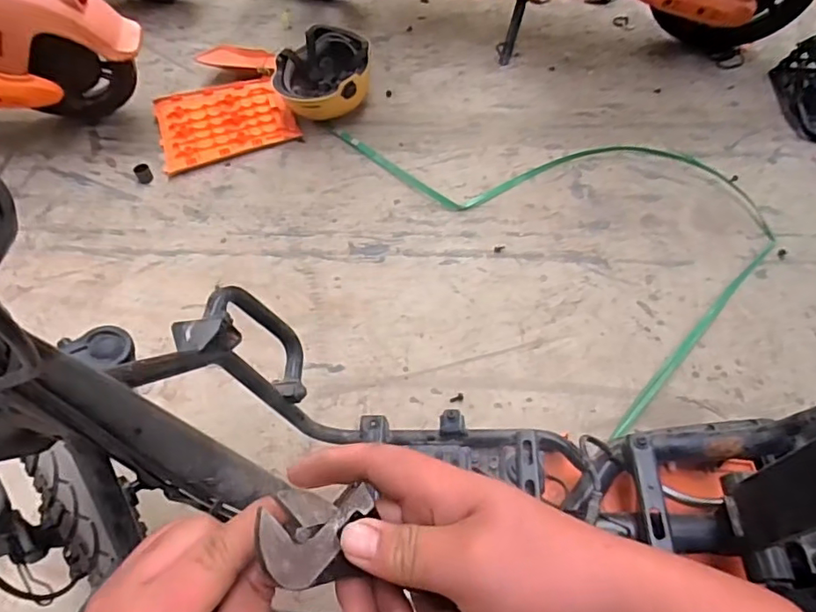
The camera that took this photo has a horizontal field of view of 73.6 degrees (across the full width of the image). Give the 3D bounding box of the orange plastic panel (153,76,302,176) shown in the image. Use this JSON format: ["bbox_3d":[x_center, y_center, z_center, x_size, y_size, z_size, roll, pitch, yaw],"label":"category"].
[{"bbox_3d":[-0.464,-0.473,1.384,0.326,0.015,0.252,-18,65,-9],"label":"orange plastic panel"}]

